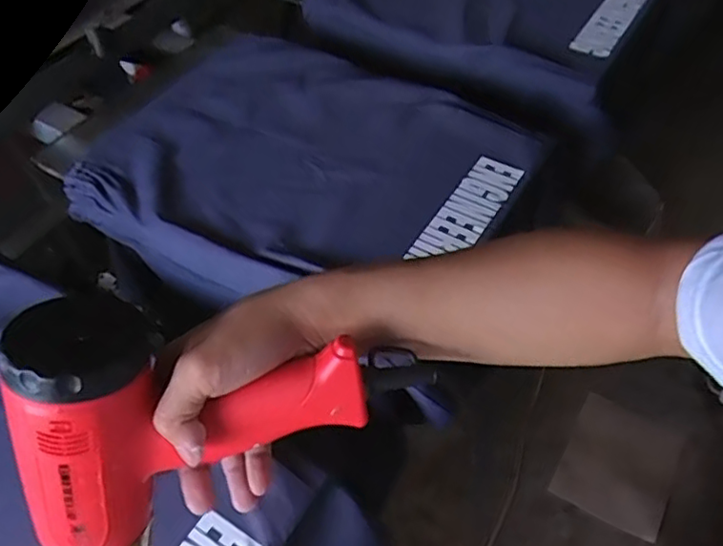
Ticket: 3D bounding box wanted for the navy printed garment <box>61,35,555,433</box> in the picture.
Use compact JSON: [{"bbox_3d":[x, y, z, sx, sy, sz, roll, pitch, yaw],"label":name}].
[{"bbox_3d":[-0.080,-0.142,0.860,0.560,0.067,0.441,23,57,21],"label":"navy printed garment"}]

